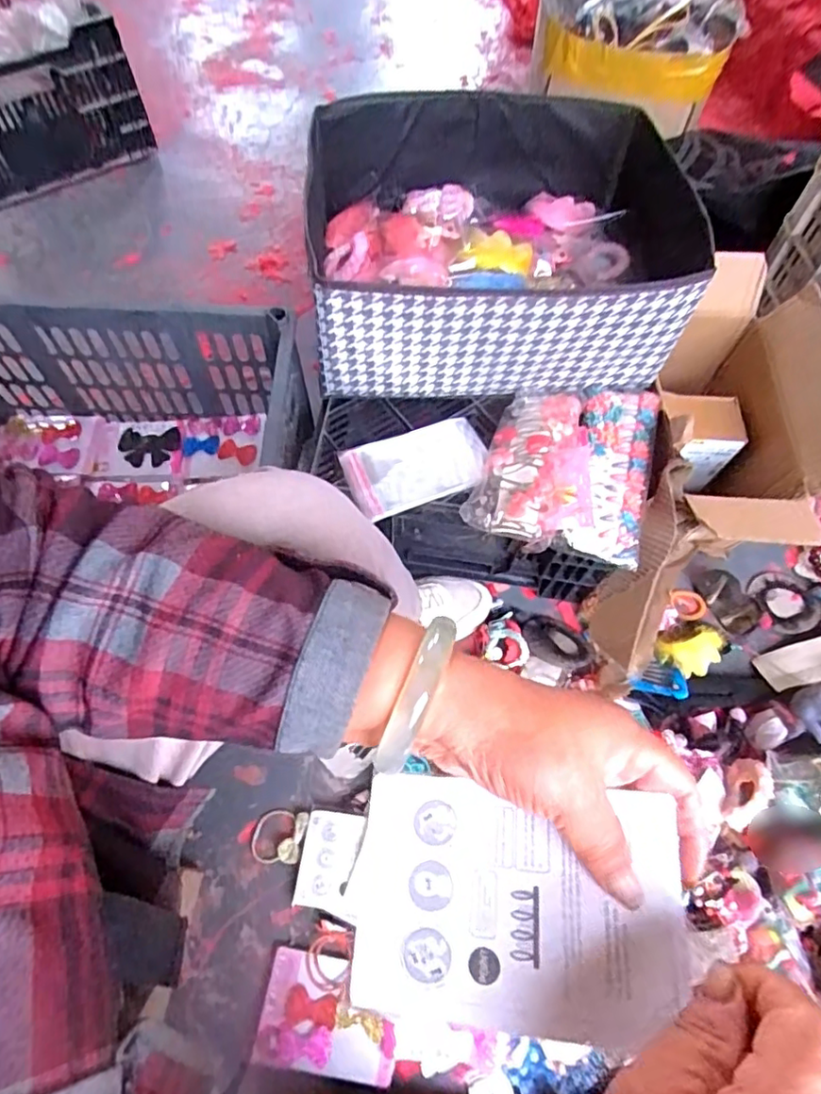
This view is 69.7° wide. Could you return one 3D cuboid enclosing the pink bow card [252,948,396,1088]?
[{"bbox_3d":[-0.083,0.478,0.598,0.137,0.009,0.093,7,62,4],"label":"pink bow card"}]

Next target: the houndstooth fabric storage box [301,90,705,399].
[{"bbox_3d":[0.090,-0.352,0.695,0.391,0.164,0.332,-3,64,-3],"label":"houndstooth fabric storage box"}]

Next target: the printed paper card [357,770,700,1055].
[{"bbox_3d":[0.045,0.156,0.261,0.140,0.008,0.091,-1,62,12],"label":"printed paper card"}]

